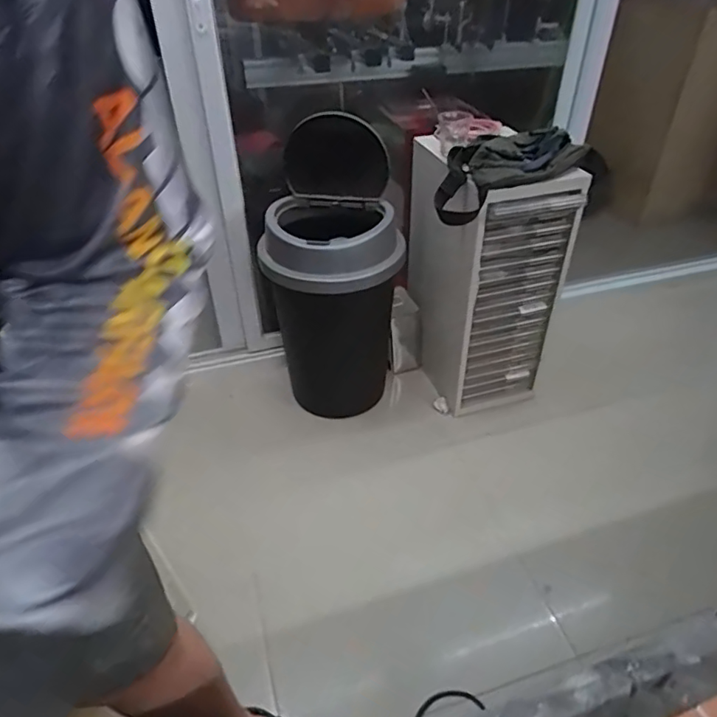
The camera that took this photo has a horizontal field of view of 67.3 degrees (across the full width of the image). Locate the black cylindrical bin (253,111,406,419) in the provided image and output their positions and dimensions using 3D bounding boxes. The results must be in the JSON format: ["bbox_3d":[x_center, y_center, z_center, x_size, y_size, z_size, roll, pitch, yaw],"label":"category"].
[{"bbox_3d":[-0.077,-0.204,1.485,0.351,0.756,0.387,-4,39,-3],"label":"black cylindrical bin"}]

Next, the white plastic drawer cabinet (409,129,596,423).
[{"bbox_3d":[0.350,-0.220,1.548,0.314,0.676,0.361,-13,41,-15],"label":"white plastic drawer cabinet"}]

